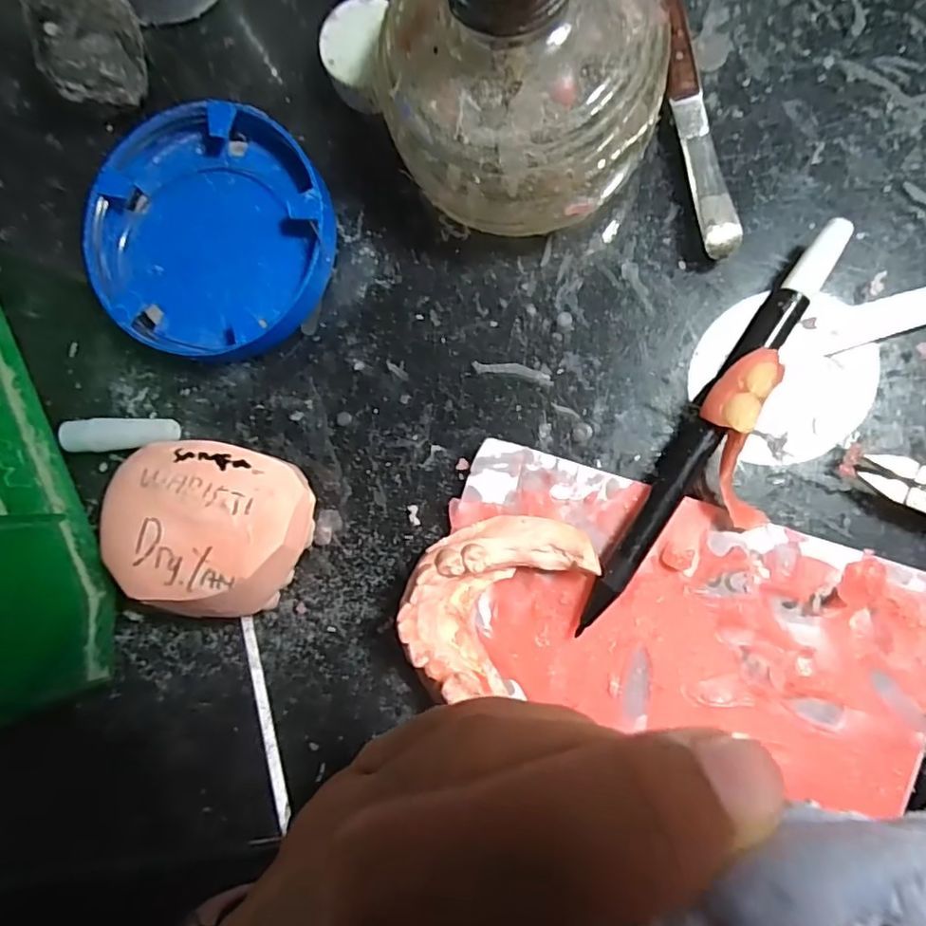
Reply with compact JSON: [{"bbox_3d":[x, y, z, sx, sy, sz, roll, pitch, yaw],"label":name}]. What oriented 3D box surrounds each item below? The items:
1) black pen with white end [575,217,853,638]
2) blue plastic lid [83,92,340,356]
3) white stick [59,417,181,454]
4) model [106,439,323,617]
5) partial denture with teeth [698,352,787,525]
[{"bbox_3d":[0.070,-0.009,0.175,0.011,0.009,0.132,31,92,8],"label":"black pen with white end"},{"bbox_3d":[-0.081,-0.074,0.197,0.077,0.015,0.079,0,88,8],"label":"blue plastic lid"},{"bbox_3d":[-0.112,-0.010,0.200,0.037,0.011,0.011,-4,88,8],"label":"white stick"},{"bbox_3d":[-0.076,0.019,0.186,0.060,0.032,0.048,8,89,8],"label":"model"},{"bbox_3d":[0.076,-0.006,0.167,0.019,0.007,0.049,1,102,8],"label":"partial denture with teeth"}]

